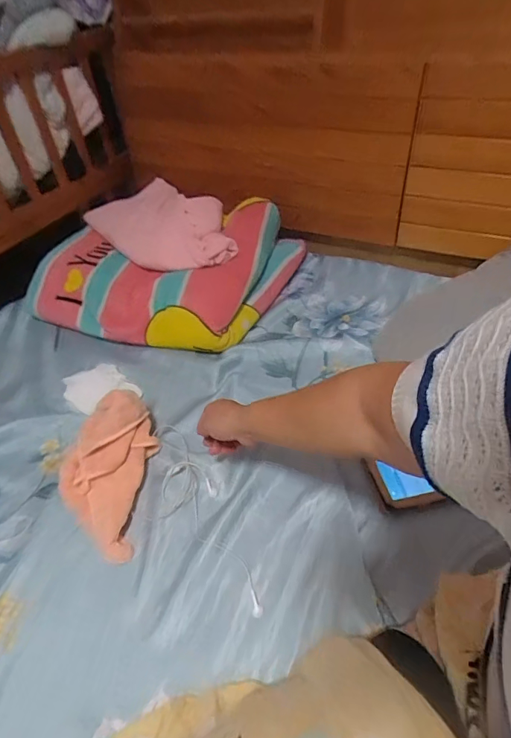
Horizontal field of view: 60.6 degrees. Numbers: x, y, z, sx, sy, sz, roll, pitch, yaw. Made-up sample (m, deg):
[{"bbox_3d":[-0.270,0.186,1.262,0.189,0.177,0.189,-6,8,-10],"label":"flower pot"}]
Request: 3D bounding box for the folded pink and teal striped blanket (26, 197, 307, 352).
[{"bbox_3d":[-0.219,-0.226,1.003,0.596,0.142,0.367,6,47,12],"label":"folded pink and teal striped blanket"}]

